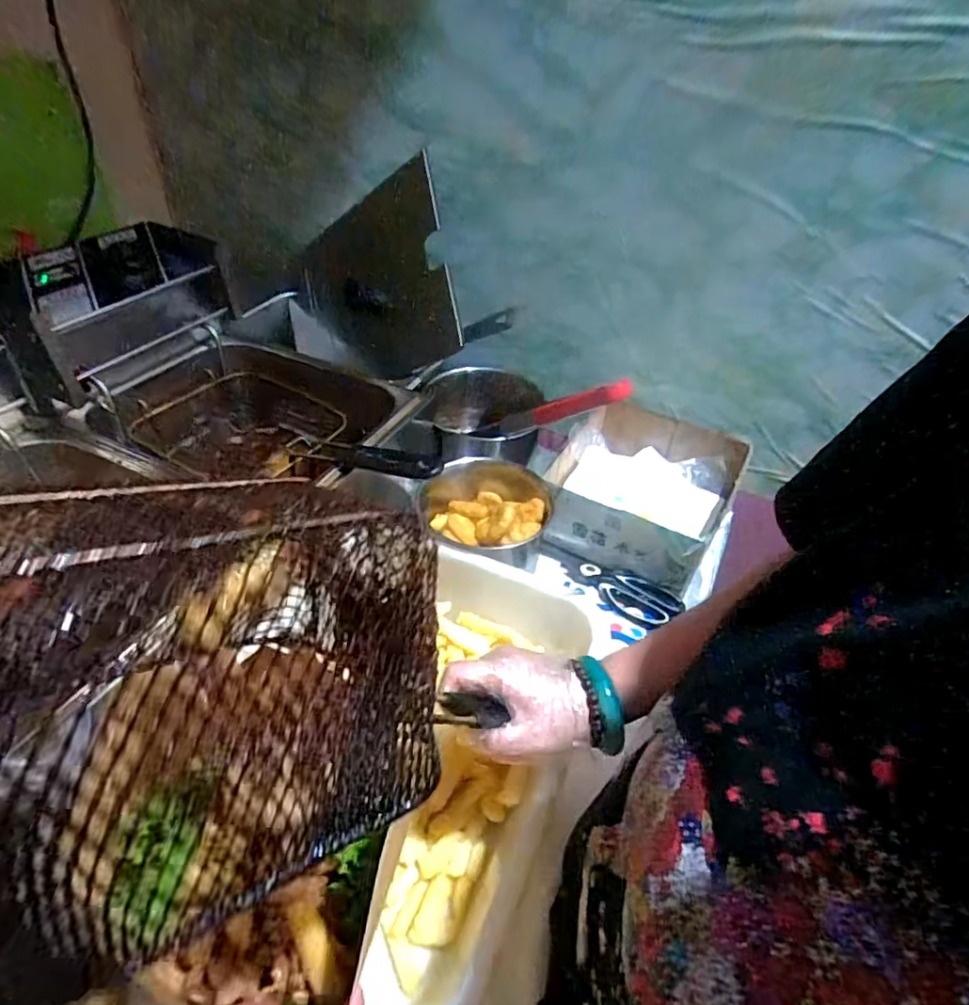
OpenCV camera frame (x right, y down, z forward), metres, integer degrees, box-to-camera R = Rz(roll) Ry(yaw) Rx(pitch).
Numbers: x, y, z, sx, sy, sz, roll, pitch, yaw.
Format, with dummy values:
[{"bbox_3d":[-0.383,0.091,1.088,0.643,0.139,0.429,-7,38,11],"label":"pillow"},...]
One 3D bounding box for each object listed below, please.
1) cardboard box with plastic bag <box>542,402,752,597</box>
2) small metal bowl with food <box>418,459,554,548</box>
[{"bbox_3d":[0.202,-0.005,0.783,0.209,0.126,0.225,24,46,22],"label":"cardboard box with plastic bag"},{"bbox_3d":[0.005,0.011,0.711,0.146,0.066,0.134,2,42,-2],"label":"small metal bowl with food"}]

